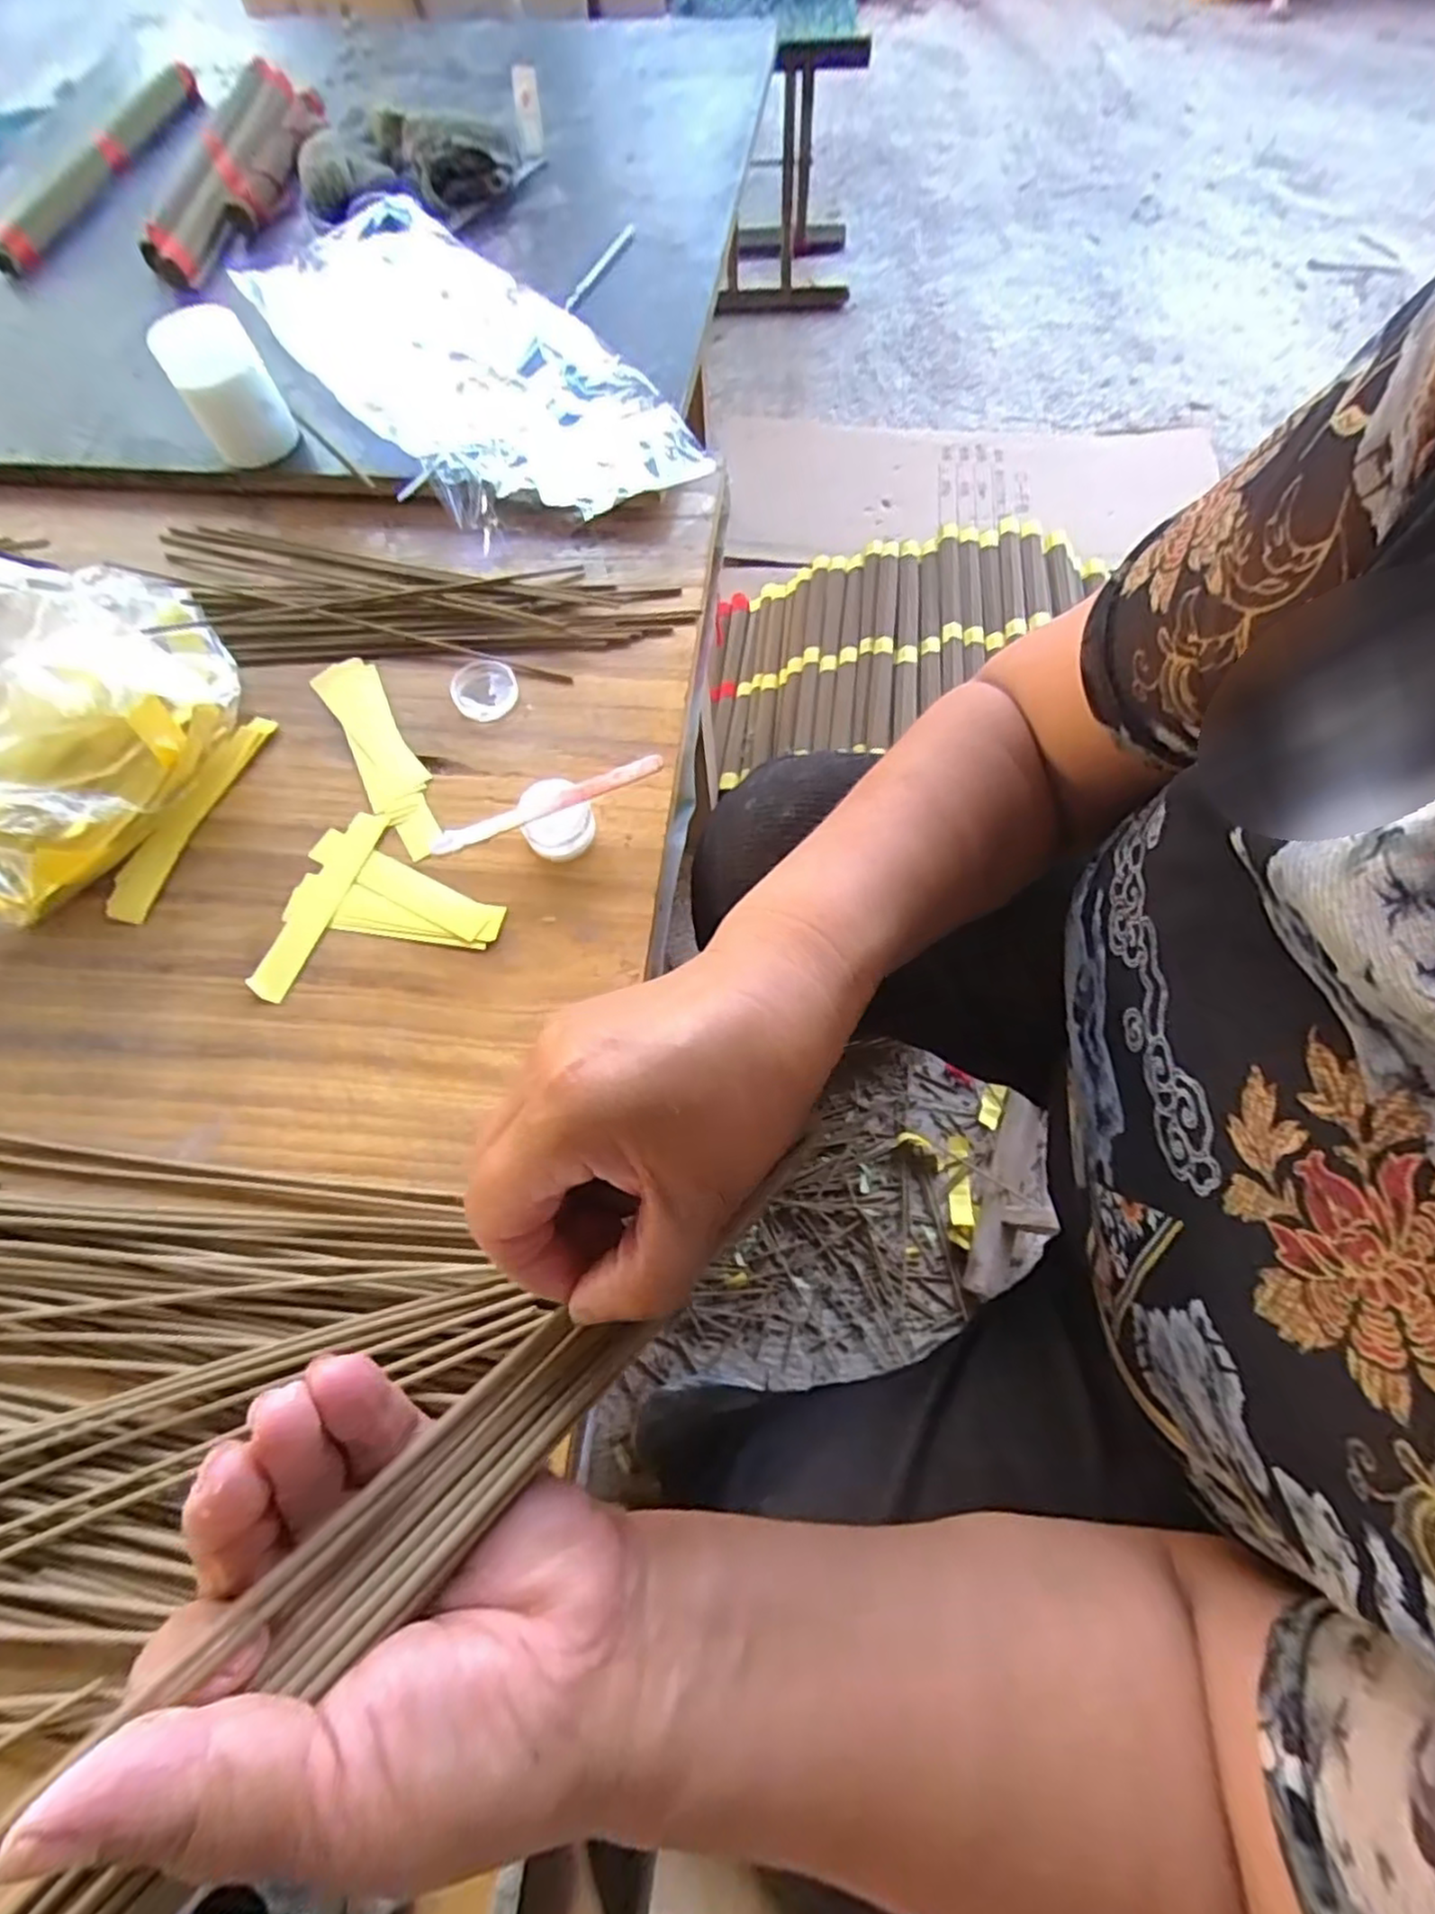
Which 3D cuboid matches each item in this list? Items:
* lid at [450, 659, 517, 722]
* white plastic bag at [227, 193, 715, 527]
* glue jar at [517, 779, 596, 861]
[{"bbox_3d":[-0.139,-0.161,0.430,0.037,0.006,0.043,-8,67,0],"label":"lid"},{"bbox_3d":[-0.191,-0.433,0.525,0.181,0.042,0.409,-38,71,-12],"label":"white plastic bag"},{"bbox_3d":[-0.082,-0.070,0.375,0.035,0.028,0.034,-1,67,3],"label":"glue jar"}]

